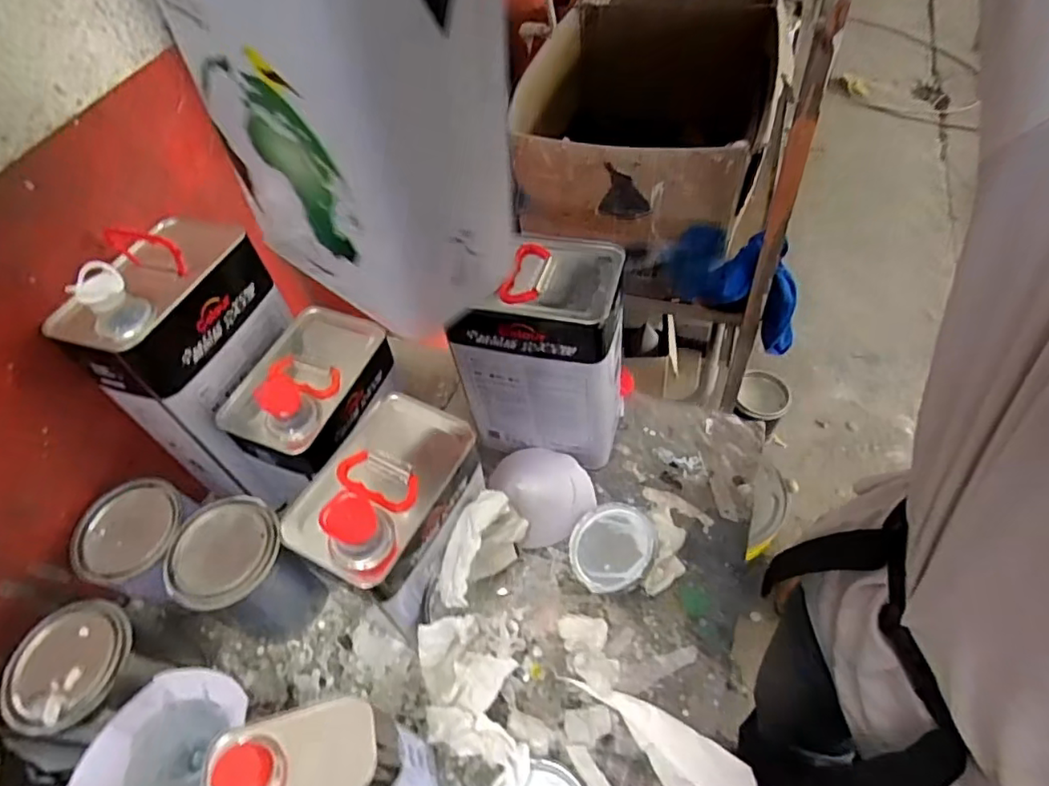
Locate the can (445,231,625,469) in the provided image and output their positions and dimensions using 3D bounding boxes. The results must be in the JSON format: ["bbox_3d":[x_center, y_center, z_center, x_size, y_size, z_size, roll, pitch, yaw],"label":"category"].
[{"bbox_3d":[0.020,-0.044,0.642,0.168,0.228,0.111,10,56,13],"label":"can"}]

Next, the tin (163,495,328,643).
[{"bbox_3d":[-0.278,0.184,0.600,0.101,0.129,0.101,-3,54,4],"label":"tin"}]

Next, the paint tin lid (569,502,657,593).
[{"bbox_3d":[0.093,0.165,0.627,0.095,0.009,0.094,-20,45,22],"label":"paint tin lid"}]

